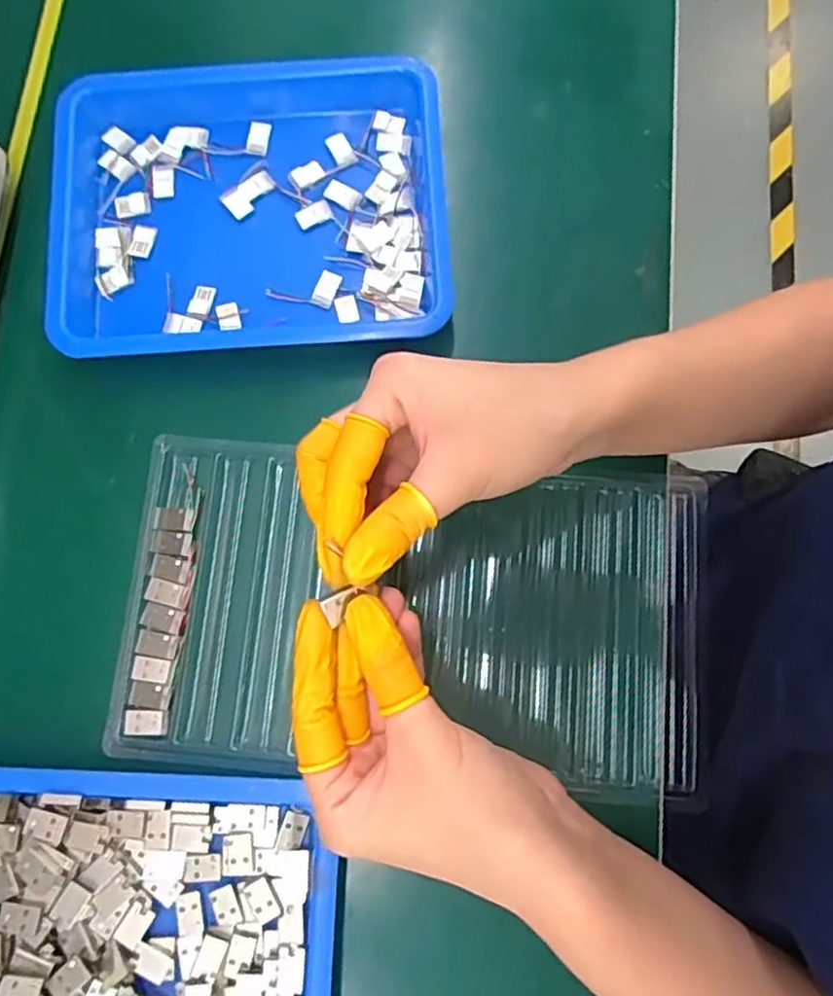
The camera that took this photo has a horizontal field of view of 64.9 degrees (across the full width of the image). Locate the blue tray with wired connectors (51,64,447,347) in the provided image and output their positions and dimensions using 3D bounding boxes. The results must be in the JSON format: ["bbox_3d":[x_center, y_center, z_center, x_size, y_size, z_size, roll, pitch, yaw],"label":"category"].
[{"bbox_3d":[-0.095,-0.162,0.368,0.220,0.025,0.168,-2,79,0],"label":"blue tray with wired connectors"}]

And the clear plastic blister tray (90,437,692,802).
[{"bbox_3d":[-0.001,0.057,0.341,0.291,0.020,0.158,5,79,1],"label":"clear plastic blister tray"}]

